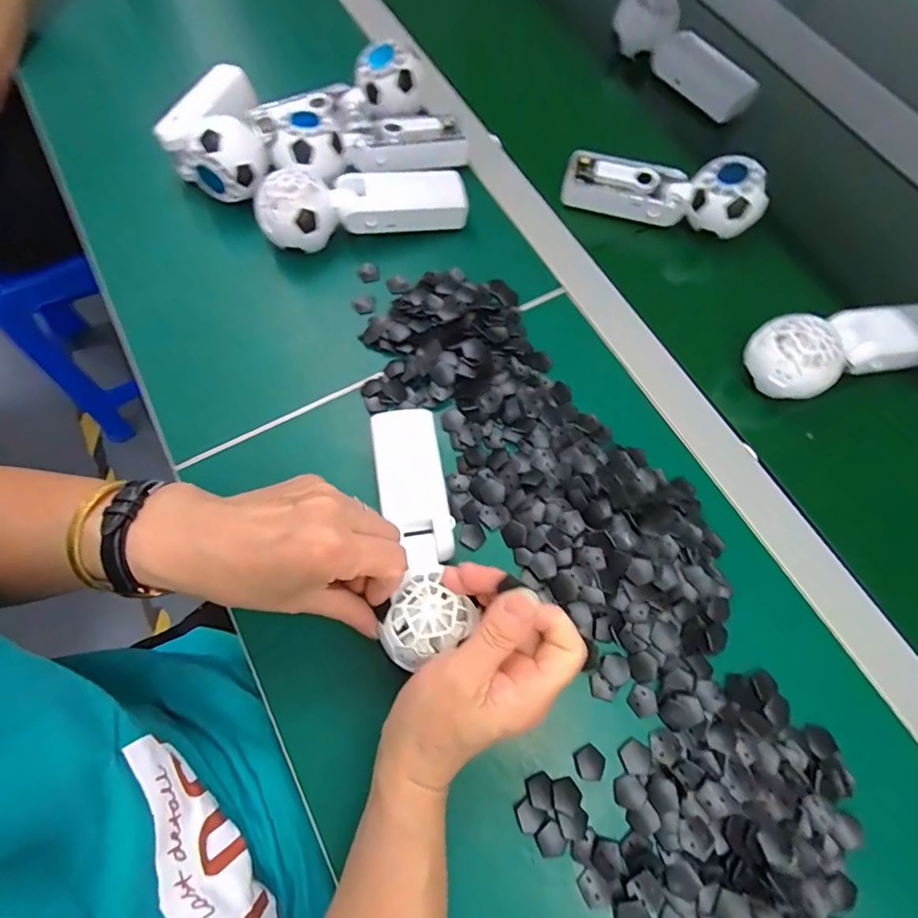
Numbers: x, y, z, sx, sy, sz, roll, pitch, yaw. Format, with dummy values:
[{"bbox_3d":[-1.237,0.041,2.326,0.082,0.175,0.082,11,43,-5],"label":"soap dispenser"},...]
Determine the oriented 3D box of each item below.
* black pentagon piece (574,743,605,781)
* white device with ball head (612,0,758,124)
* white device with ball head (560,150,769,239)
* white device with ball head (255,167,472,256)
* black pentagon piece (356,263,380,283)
[{"bbox_3d":[0.081,0.188,0.307,0.018,0.004,0.018,-27,73,-12],"label":"black pentagon piece"},{"bbox_3d":[0.234,-0.424,0.520,0.044,0.051,0.167,-42,77,-16],"label":"white device with ball head"},{"bbox_3d":[0.184,-0.249,0.448,0.170,0.051,0.056,17,70,4],"label":"white device with ball head"},{"bbox_3d":[-0.080,-0.217,0.423,0.174,0.052,0.052,-13,71,-8],"label":"white device with ball head"},{"bbox_3d":[-0.078,-0.162,0.433,0.019,0.006,0.016,-17,72,-9],"label":"black pentagon piece"}]

